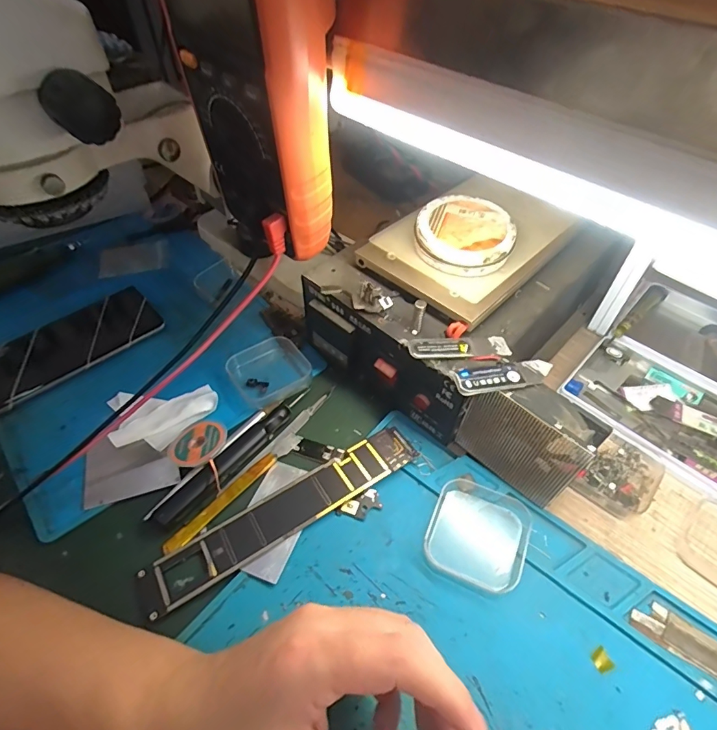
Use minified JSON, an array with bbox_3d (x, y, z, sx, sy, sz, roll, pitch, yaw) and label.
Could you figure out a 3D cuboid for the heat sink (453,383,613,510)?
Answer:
[{"bbox_3d":[0.115,0.051,0.310,0.080,0.085,0.030,37,59,27],"label":"heat sink"}]

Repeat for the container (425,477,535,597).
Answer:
[{"bbox_3d":[0.084,0.116,0.308,0.065,0.011,0.070,21,53,16],"label":"container"}]

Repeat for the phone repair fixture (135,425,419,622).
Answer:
[{"bbox_3d":[-0.051,0.104,0.316,0.206,0.009,0.035,-26,55,-21],"label":"phone repair fixture"}]

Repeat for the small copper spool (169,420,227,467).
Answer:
[{"bbox_3d":[-0.124,0.061,0.344,0.041,0.008,0.041,-6,43,6],"label":"small copper spool"}]

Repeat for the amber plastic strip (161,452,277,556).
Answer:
[{"bbox_3d":[-0.099,0.099,0.324,0.012,0.004,0.096,35,57,25],"label":"amber plastic strip"}]

